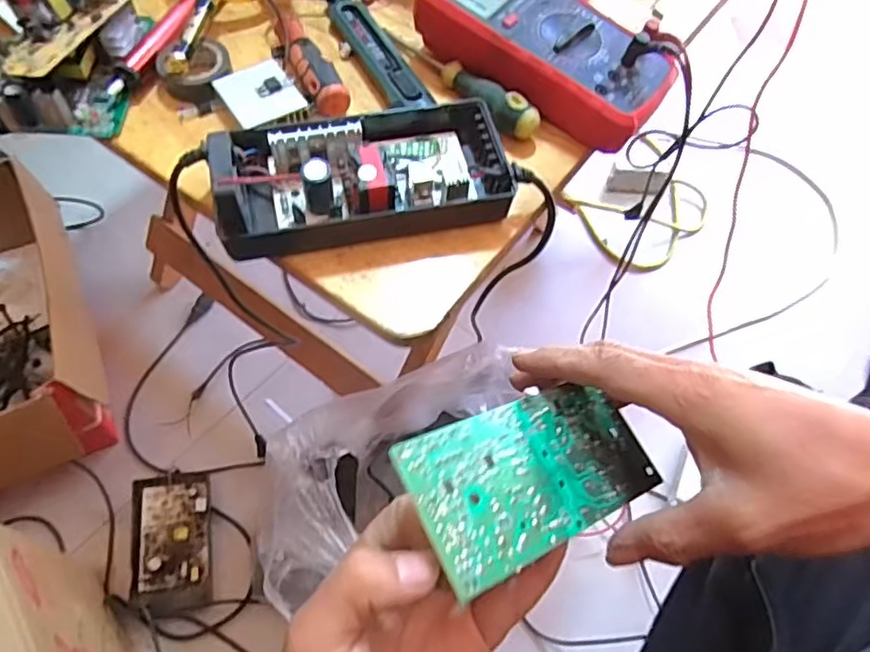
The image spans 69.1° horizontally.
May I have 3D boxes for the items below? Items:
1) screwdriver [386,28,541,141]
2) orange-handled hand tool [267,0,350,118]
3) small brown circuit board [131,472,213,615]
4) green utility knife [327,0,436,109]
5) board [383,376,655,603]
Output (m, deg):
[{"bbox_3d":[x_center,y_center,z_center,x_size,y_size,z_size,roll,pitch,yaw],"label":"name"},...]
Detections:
[{"bbox_3d":[0.018,-0.183,0.457,0.019,0.026,0.148,-36,69,-21],"label":"screwdriver"},{"bbox_3d":[-0.094,-0.196,0.453,0.027,0.022,0.113,-22,65,-16],"label":"orange-handled hand tool"},{"bbox_3d":[-0.336,0.271,0.802,0.093,0.037,0.164,-5,61,-7],"label":"small brown circuit board"},{"bbox_3d":[-0.045,-0.207,0.470,0.029,0.008,0.141,-23,65,-16],"label":"green utility knife"},{"bbox_3d":[0.048,0.065,0.293,0.132,0.004,0.066,-14,67,-35],"label":"board"}]

